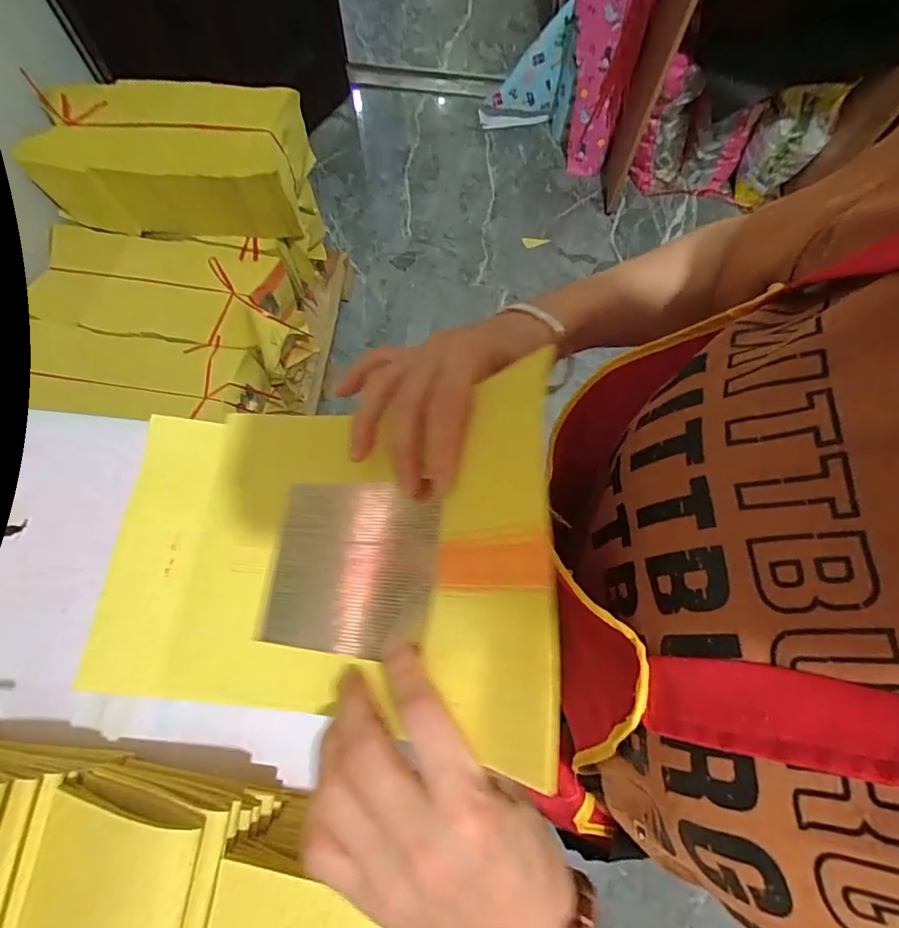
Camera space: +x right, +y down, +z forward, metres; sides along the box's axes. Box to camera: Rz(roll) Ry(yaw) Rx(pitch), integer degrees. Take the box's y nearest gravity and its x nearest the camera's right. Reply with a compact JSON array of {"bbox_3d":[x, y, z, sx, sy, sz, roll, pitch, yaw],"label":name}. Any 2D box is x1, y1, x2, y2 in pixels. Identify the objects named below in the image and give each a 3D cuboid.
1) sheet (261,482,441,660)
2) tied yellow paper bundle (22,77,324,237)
[{"bbox_3d":[-0.050,0.052,0.263,0.100,0.008,0.086,-4,71,30],"label":"sheet"},{"bbox_3d":[-0.550,-0.602,1.015,0.502,0.174,0.218,1,72,-1],"label":"tied yellow paper bundle"}]

